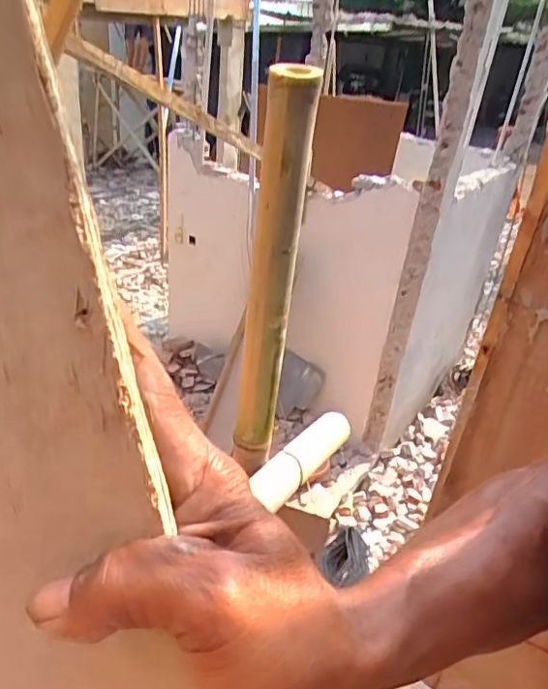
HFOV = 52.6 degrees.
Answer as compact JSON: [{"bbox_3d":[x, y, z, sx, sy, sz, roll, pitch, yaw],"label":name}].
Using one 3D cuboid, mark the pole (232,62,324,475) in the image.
[{"bbox_3d":[-0.005,-0.056,0.731,0.061,0.550,0.055,6,31,0],"label":"pole"}]

